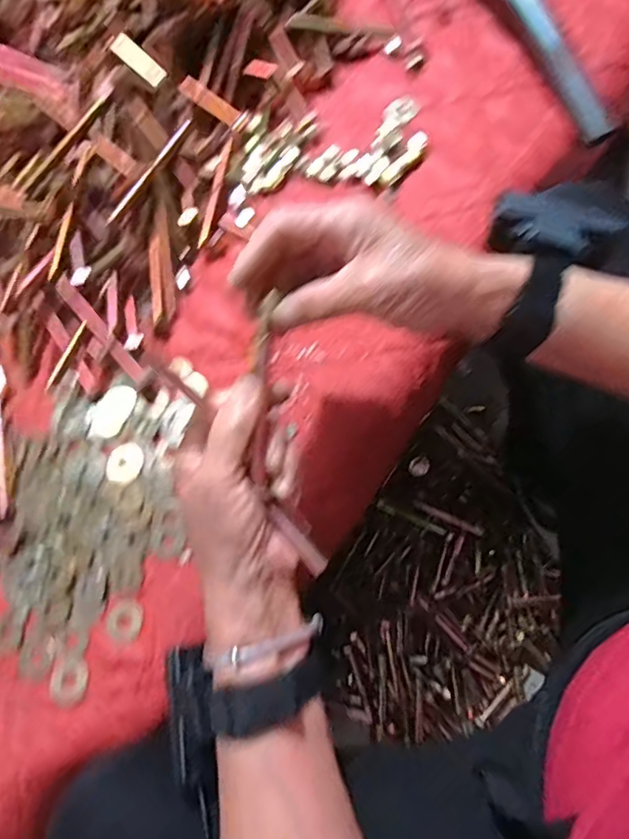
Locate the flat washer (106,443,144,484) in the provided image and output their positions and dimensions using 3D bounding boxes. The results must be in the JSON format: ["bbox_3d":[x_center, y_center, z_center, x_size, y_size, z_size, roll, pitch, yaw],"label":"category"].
[{"bbox_3d":[-0.141,0.032,0.404,0.028,0.004,0.027,-16,73,-1],"label":"flat washer"}]

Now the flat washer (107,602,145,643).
[{"bbox_3d":[-0.130,0.139,0.376,0.024,0.004,0.025,-1,73,3],"label":"flat washer"}]

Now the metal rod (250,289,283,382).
[{"bbox_3d":[-0.028,-0.049,0.303,0.009,0.006,0.049,12,82,3],"label":"metal rod"}]

